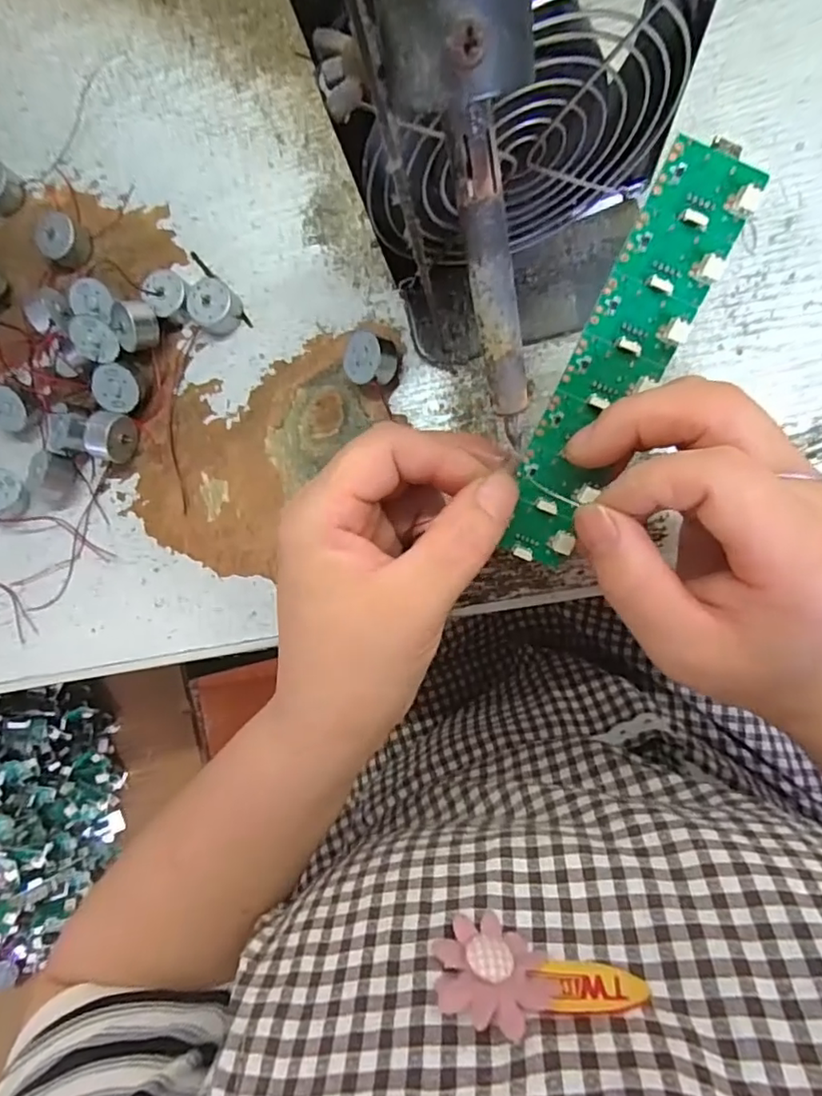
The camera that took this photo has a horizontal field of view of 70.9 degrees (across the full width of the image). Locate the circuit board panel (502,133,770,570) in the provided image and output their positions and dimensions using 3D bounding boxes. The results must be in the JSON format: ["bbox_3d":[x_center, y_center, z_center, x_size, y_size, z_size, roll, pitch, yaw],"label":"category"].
[{"bbox_3d":[0.067,-0.057,0.192,0.029,0.007,0.136,26,110,9],"label":"circuit board panel"}]

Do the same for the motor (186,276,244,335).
[{"bbox_3d":[-0.099,-0.122,0.289,0.026,0.014,0.024,0,89,10],"label":"motor"}]

